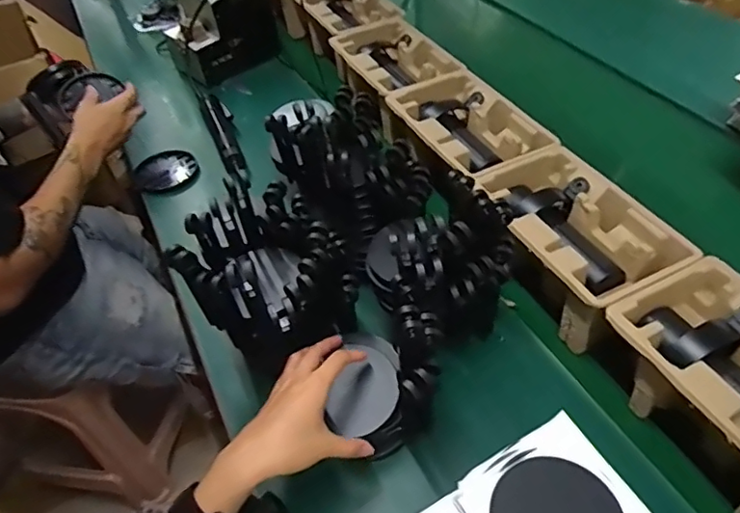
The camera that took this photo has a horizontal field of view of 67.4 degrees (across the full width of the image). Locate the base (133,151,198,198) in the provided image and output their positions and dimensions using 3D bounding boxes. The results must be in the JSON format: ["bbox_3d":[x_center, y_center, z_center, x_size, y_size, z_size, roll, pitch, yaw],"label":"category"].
[{"bbox_3d":[-0.327,-0.137,0.905,0.100,0.026,0.095,-2,48,2],"label":"base"}]

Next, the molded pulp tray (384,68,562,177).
[{"bbox_3d":[0.135,-0.180,0.795,0.150,0.054,0.239,-22,50,-16],"label":"molded pulp tray"}]

